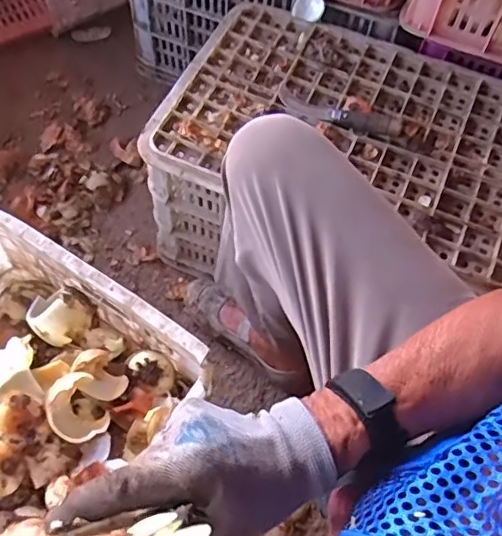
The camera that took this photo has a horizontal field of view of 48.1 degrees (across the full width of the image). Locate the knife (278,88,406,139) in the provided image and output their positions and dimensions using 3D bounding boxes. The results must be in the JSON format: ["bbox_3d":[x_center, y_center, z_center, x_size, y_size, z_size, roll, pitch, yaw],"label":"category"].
[{"bbox_3d":[0.119,-0.211,0.761,0.170,0.025,0.036,18,62,7],"label":"knife"}]

